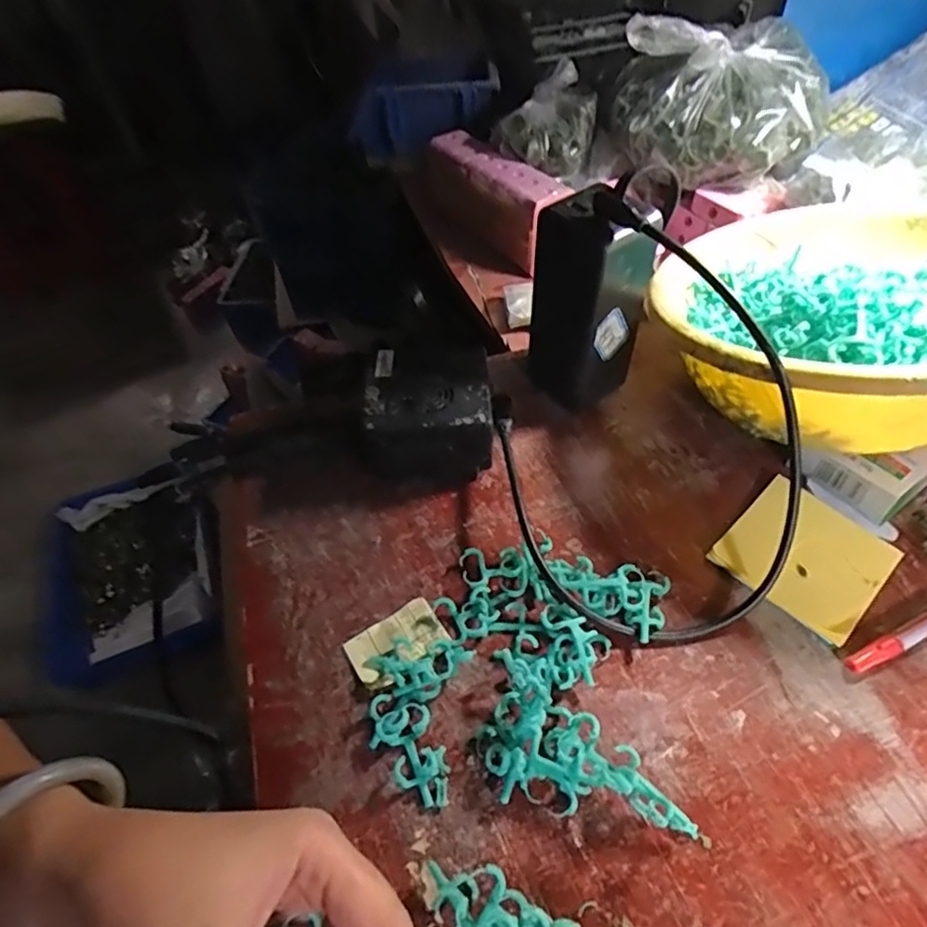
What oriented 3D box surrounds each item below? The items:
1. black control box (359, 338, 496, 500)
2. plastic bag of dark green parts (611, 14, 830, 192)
[{"bbox_3d":[-0.021,-0.030,0.375,0.076,0.060,0.074,-2,49,3],"label":"black control box"},{"bbox_3d":[0.203,-0.294,0.483,0.162,0.084,0.103,7,50,11],"label":"plastic bag of dark green parts"}]

